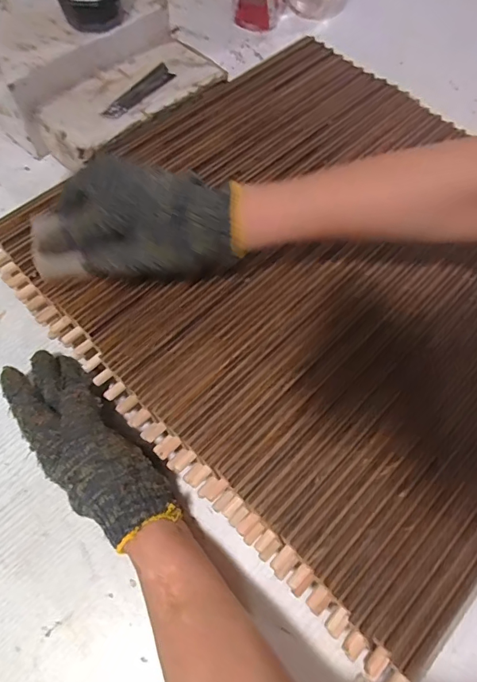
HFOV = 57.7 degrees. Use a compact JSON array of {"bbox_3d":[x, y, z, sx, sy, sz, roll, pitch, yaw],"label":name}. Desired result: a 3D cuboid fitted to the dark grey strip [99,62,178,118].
[{"bbox_3d":[-0.108,-0.274,0.478,0.026,0.004,0.103,32,68,12],"label":"dark grey strip"}]

